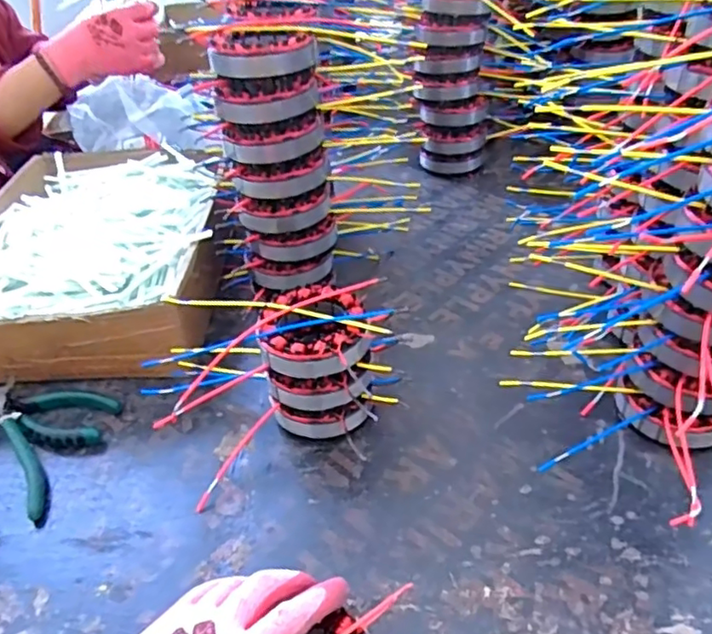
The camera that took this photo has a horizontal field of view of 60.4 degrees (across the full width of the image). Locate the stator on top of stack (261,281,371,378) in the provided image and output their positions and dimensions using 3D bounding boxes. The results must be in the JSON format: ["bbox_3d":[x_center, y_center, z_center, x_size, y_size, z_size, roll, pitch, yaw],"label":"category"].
[{"bbox_3d":[-0.031,0.011,0.481,0.080,0.033,0.093,-7,41,0],"label":"stator on top of stack"}]

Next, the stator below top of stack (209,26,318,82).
[{"bbox_3d":[-0.080,-0.217,0.501,0.076,0.030,0.064,-29,45,-24],"label":"stator below top of stack"}]

